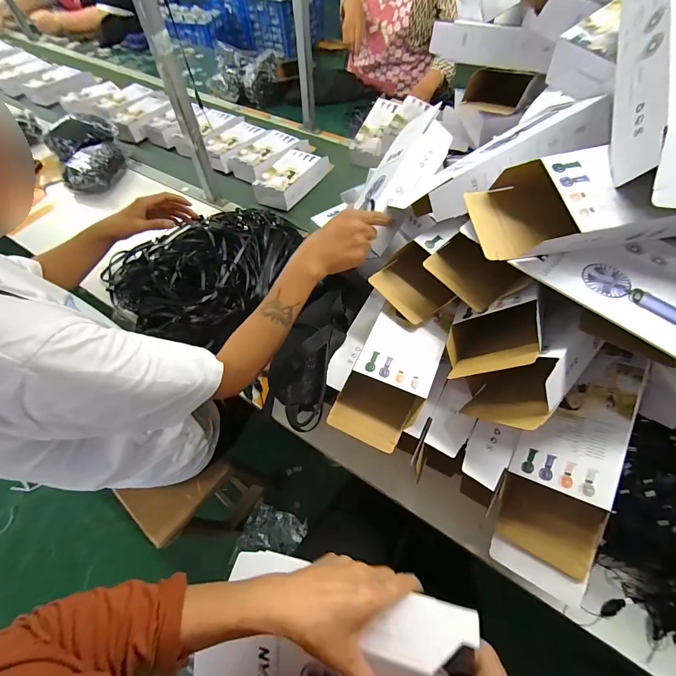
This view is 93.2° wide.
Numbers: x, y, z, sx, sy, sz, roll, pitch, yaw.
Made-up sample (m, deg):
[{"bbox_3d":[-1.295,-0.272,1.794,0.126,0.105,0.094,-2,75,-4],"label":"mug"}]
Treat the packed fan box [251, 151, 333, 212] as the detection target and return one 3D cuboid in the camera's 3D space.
[{"bbox_3d":[-0.119,-0.435,0.855,0.101,0.067,0.223,24,62,15],"label":"packed fan box"}]

